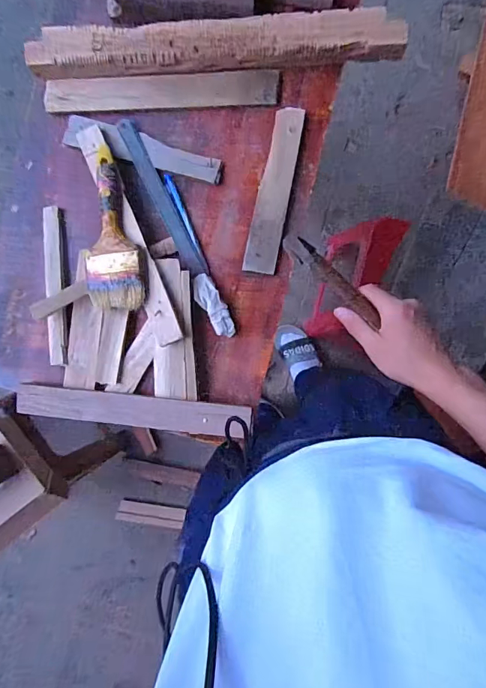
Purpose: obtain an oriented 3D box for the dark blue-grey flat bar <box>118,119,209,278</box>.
[{"bbox_3d":[-0.105,-0.190,0.557,0.023,0.010,0.222,-27,91,3],"label":"dark blue-grey flat bar"}]

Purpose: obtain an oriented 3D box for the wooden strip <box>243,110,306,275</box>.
[{"bbox_3d":[0.041,-0.198,0.558,0.043,0.012,0.212,11,93,1],"label":"wooden strip"}]

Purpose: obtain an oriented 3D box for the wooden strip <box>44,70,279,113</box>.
[{"bbox_3d":[-0.107,-0.332,0.565,0.300,0.009,0.037,-3,121,-1],"label":"wooden strip"}]

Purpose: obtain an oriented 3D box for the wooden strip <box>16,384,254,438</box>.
[{"bbox_3d":[-0.138,0.084,0.547,0.295,0.012,0.041,6,66,4],"label":"wooden strip"}]

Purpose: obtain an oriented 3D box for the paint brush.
[{"bbox_3d":[-0.164,-0.146,0.535,0.066,0.029,0.203,-5,92,2],"label":"paint brush"}]

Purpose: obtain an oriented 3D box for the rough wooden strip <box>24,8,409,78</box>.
[{"bbox_3d":[-0.035,-0.375,0.533,0.462,0.027,0.053,-2,92,2],"label":"rough wooden strip"}]

